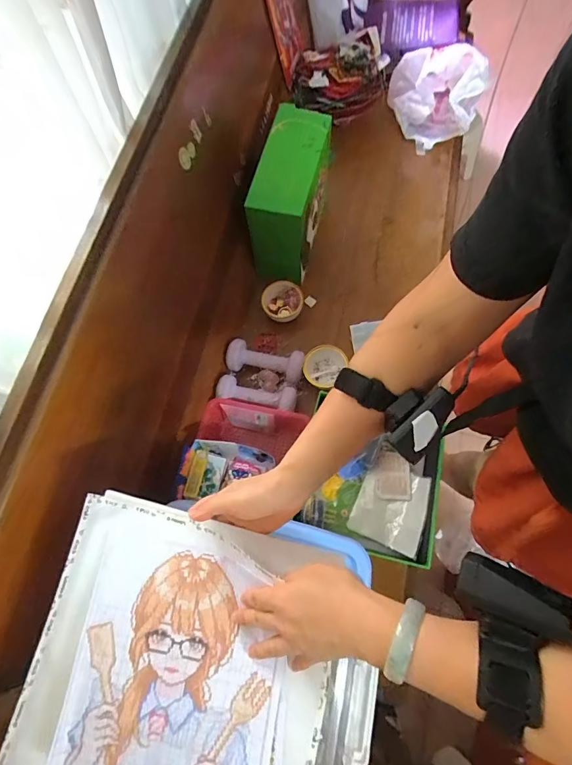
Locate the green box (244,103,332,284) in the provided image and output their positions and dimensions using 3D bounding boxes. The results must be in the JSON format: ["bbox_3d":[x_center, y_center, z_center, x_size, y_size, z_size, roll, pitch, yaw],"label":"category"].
[{"bbox_3d":[0.008,-0.409,0.914,0.114,0.261,0.293,13,72,7],"label":"green box"}]

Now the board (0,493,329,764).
[{"bbox_3d":[-0.115,0.294,0.391,0.294,0.018,0.297,11,76,9],"label":"board"}]

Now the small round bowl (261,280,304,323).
[{"bbox_3d":[-0.007,-0.190,0.967,0.099,0.065,0.088,-13,71,-3],"label":"small round bowl"}]

